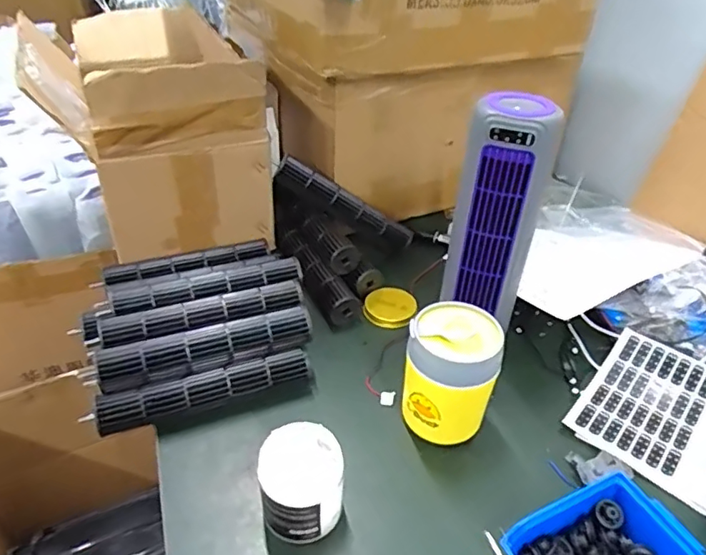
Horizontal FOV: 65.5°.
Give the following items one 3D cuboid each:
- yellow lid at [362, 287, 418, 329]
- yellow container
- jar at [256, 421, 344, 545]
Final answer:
[{"bbox_3d":[0.051,0.039,0.753,0.070,0.013,0.071,1,38,-1],"label":"yellow lid"},{"bbox_3d":[0.099,0.101,0.563,0.088,0.138,0.076,5,38,4],"label":"yellow container"},{"bbox_3d":[-0.046,0.185,0.496,0.073,0.072,0.077,1,38,-1],"label":"jar"}]

